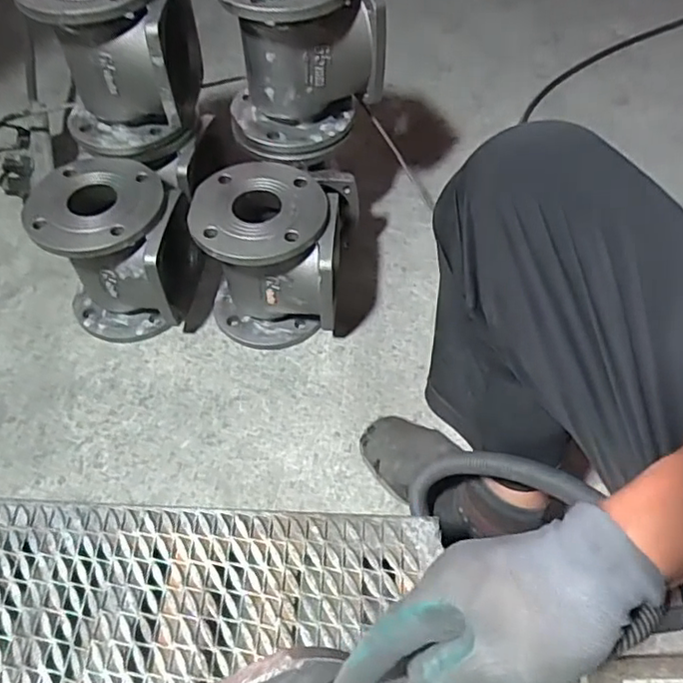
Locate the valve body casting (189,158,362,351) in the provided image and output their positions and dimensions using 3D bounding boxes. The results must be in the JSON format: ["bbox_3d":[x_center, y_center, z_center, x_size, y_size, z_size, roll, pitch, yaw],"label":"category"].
[{"bbox_3d":[-0.086,-0.127,0.864,0.205,0.214,0.183,-1,54,-1],"label":"valve body casting"}]

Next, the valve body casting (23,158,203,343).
[{"bbox_3d":[-0.312,-0.124,0.864,0.183,0.214,0.155,3,54,3],"label":"valve body casting"}]

